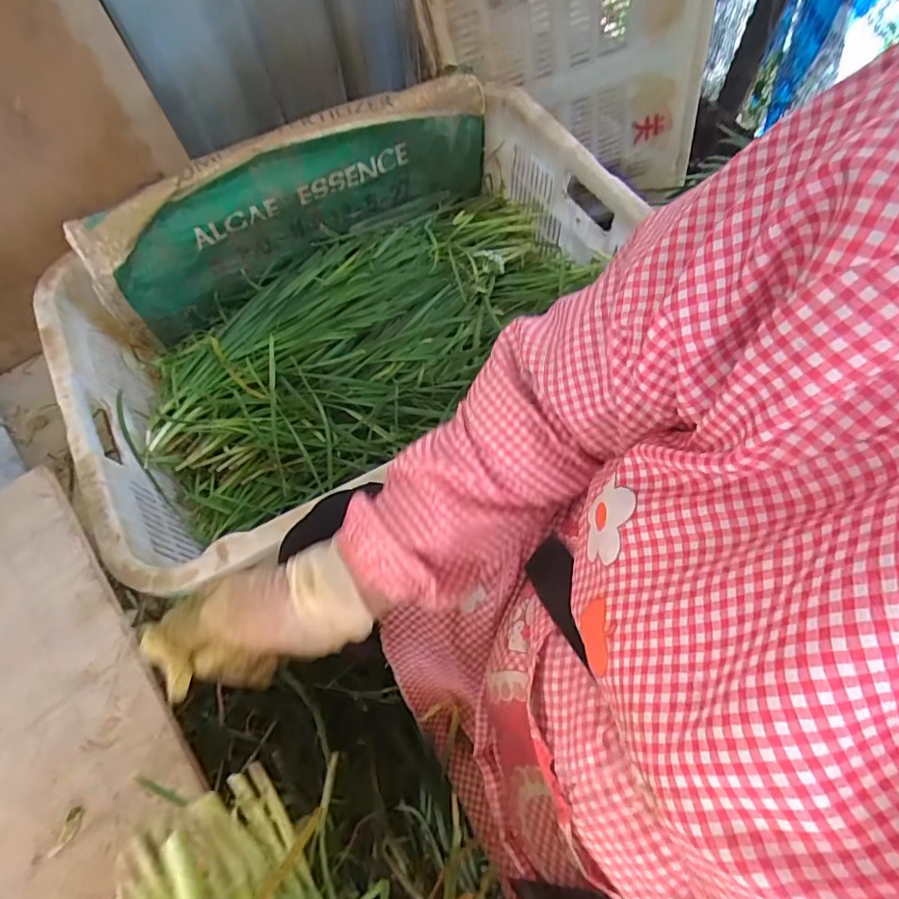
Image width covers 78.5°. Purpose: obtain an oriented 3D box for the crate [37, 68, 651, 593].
[{"bbox_3d":[-0.105,-0.165,0.677,0.674,0.202,0.453,-31,67,-11],"label":"crate"}]

